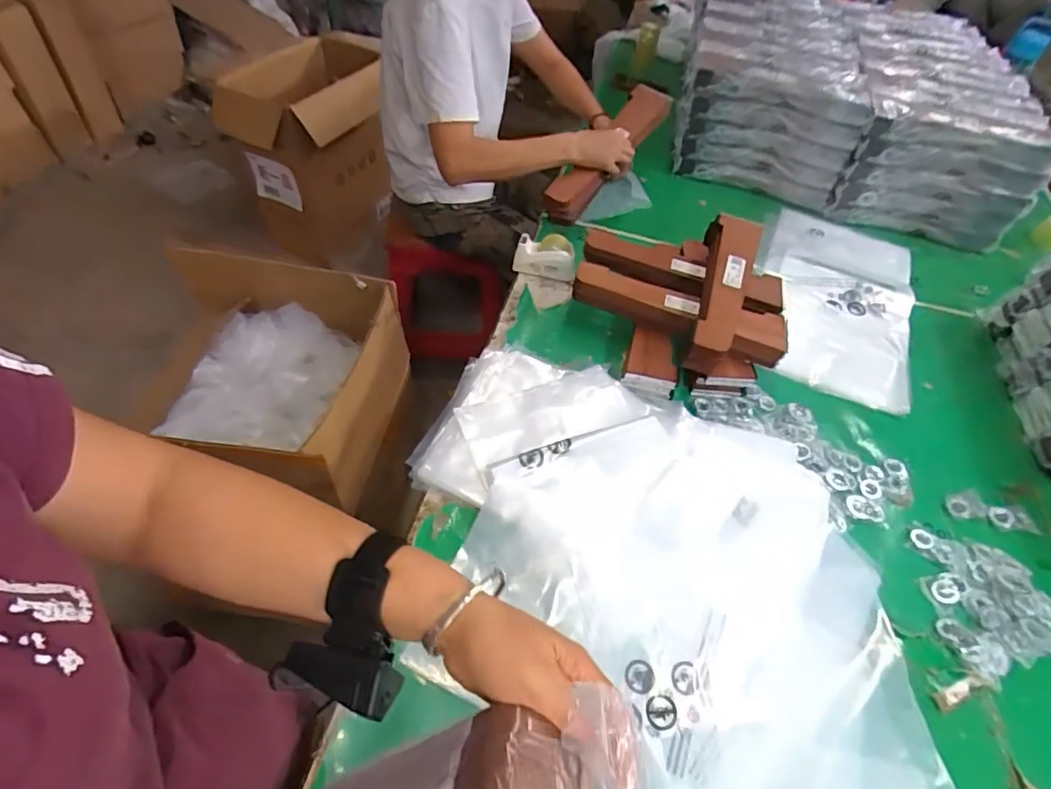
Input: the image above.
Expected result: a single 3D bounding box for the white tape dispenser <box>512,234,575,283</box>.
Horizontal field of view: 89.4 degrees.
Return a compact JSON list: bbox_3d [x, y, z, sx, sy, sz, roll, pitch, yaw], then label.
[{"bbox_3d":[0.039,-0.261,1.003,0.121,0.061,0.060,15,53,6],"label":"white tape dispenser"}]

